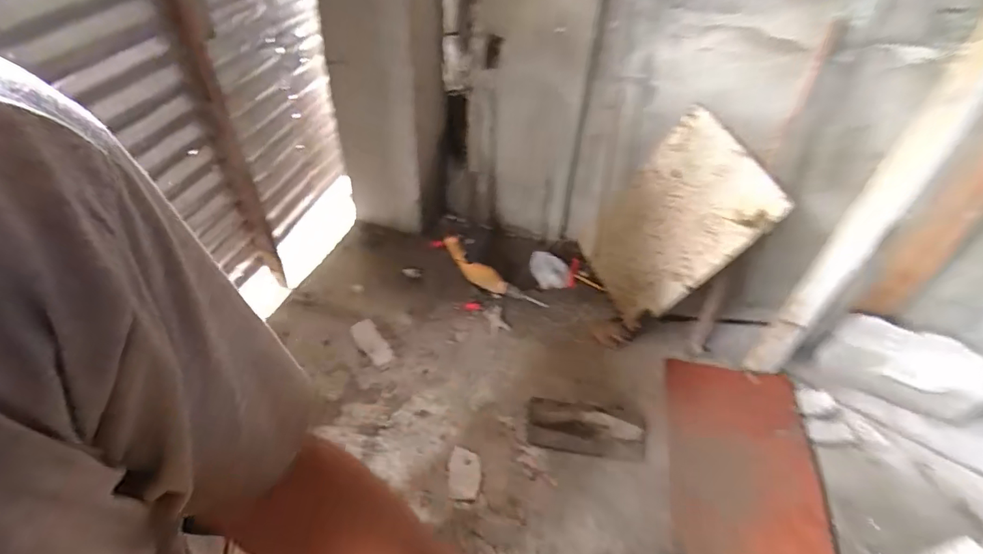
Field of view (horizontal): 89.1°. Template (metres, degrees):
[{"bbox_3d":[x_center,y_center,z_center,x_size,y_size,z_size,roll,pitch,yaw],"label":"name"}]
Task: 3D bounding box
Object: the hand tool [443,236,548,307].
[{"bbox_3d":[0.001,0.005,1.710,0.409,0.084,0.068,34,49,0],"label":"hand tool"}]

